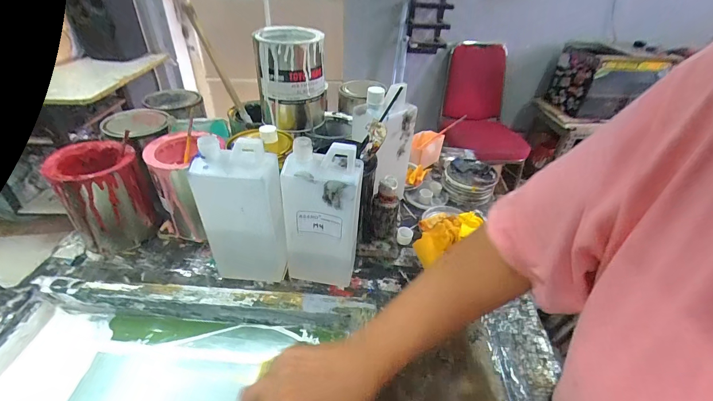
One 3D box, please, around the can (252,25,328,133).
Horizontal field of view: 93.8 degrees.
[{"bbox_3d":[-0.104,-0.193,0.541,0.106,0.147,0.104,-5,38,-11],"label":"can"}]

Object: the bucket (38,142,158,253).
[{"bbox_3d":[-0.381,-0.005,0.517,0.098,0.145,0.094,2,37,-2],"label":"bucket"}]

